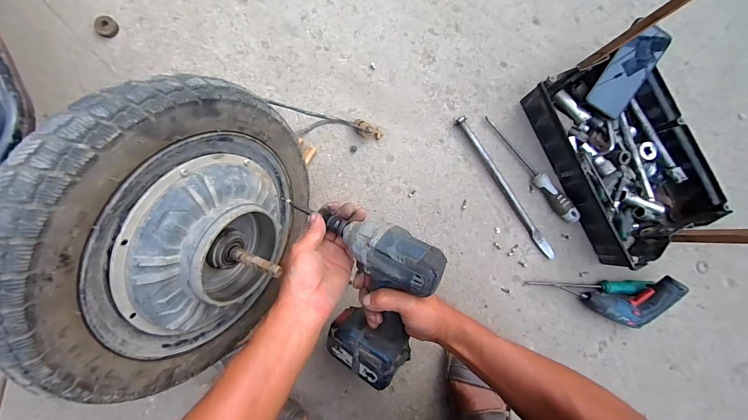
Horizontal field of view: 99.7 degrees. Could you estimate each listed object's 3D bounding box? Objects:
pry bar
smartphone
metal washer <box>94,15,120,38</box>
[{"bbox_3d":[0.246,-0.042,0.592,0.021,0.018,0.310,-34,91,-6],"label":"pry bar"},{"bbox_3d":[0.441,-0.239,0.550,0.068,0.016,0.139,26,121,7],"label":"smartphone"},{"bbox_3d":[-0.463,-0.317,0.548,0.037,0.009,0.035,0,87,-5],"label":"metal washer"}]

